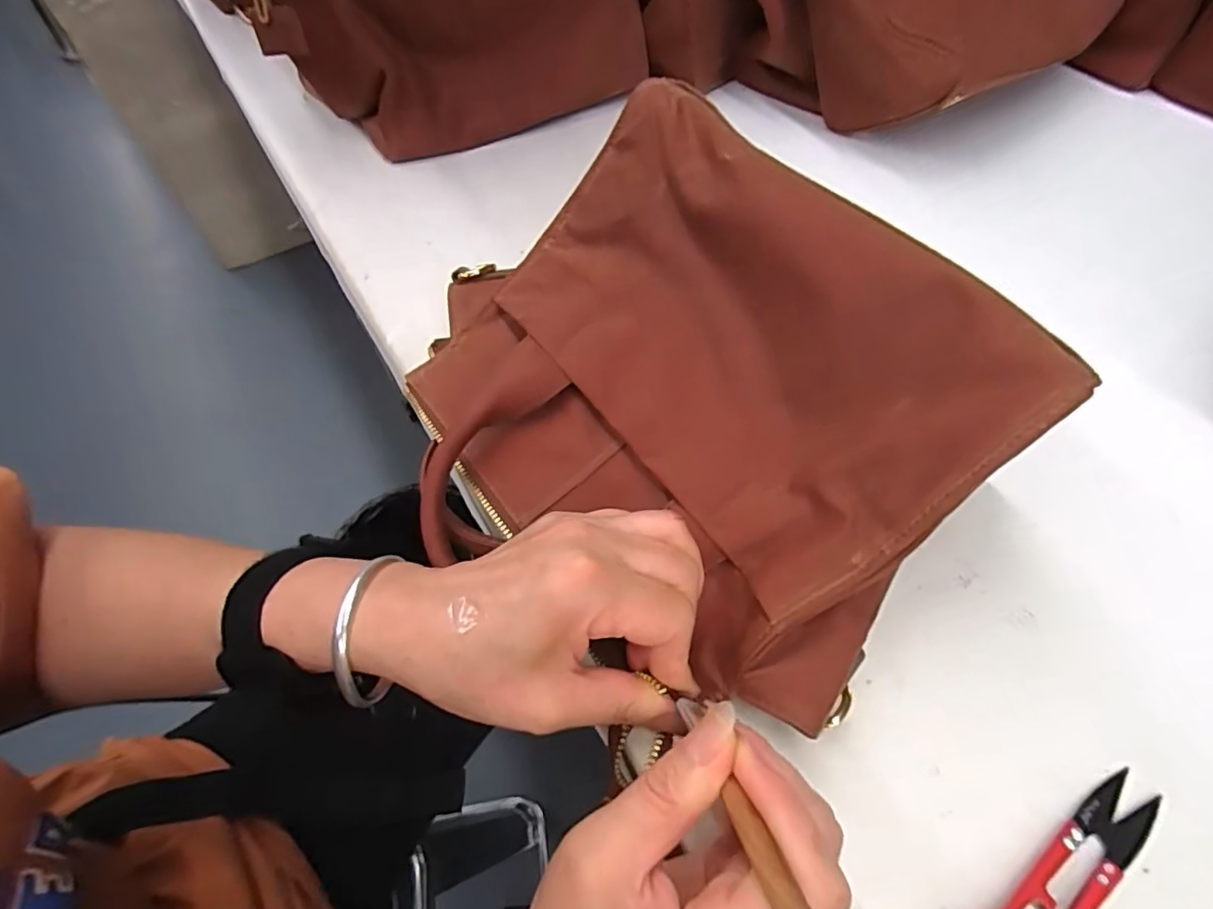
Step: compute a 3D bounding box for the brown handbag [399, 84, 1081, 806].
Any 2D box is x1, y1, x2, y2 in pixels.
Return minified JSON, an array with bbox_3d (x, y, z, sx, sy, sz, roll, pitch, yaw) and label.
[{"bbox_3d":[0.018,-0.029,0.257,0.192,0.104,0.255,-32,60,-17],"label":"brown handbag"}]

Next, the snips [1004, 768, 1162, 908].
[{"bbox_3d":[0.164,0.151,0.209,0.099,0.011,0.020,-33,60,-17],"label":"snips"}]

